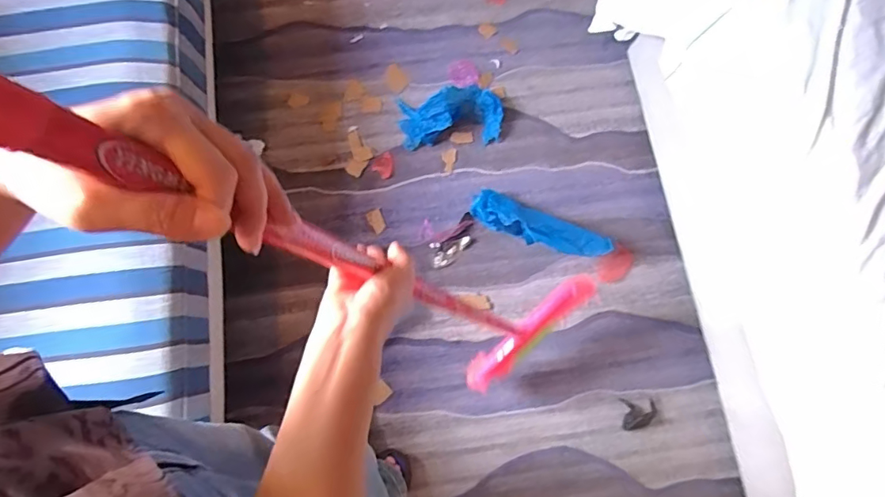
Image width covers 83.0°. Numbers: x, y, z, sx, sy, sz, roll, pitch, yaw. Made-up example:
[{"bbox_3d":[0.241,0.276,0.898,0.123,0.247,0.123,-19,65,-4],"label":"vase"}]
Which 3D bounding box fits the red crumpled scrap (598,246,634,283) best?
[{"bbox_3d":[0.446,0.042,1.284,0.072,0.040,0.099,44,80,9],"label":"red crumpled scrap"}]

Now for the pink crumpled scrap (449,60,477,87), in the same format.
[{"bbox_3d":[0.057,-0.496,1.419,0.088,0.007,0.083,-18,79,-22],"label":"pink crumpled scrap"}]

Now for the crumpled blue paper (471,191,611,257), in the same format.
[{"bbox_3d":[0.242,-0.049,1.256,0.350,0.132,0.091,24,77,5],"label":"crumpled blue paper"}]

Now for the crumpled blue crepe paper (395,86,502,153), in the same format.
[{"bbox_3d":[0.027,-0.359,1.349,0.279,0.078,0.168,-15,77,-4],"label":"crumpled blue crepe paper"}]

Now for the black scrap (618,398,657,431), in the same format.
[{"bbox_3d":[0.477,0.402,1.208,0.088,0.016,0.069,-1,76,-1],"label":"black scrap"}]

